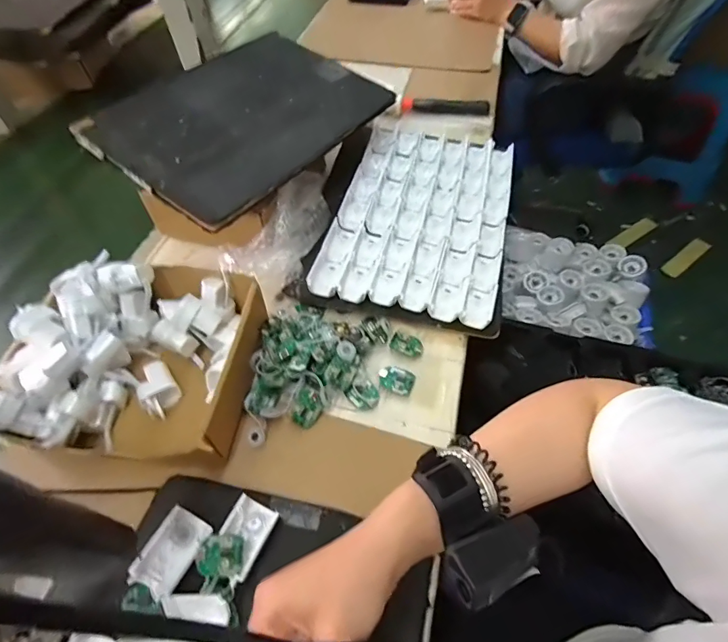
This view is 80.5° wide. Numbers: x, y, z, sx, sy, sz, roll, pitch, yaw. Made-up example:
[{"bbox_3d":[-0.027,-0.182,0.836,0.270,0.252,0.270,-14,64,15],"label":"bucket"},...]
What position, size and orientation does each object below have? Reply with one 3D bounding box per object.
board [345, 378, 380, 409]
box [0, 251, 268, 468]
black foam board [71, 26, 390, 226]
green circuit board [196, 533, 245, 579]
[{"bbox_3d":[0.001,0.074,0.433,0.029,0.009,0.029,-39,62,-23],"label":"board"},{"bbox_3d":[-0.214,0.037,0.427,0.202,0.091,0.200,4,55,5],"label":"box"},{"bbox_3d":[-0.152,-0.266,0.547,0.240,0.015,0.330,34,62,14],"label":"black foam board"},{"bbox_3d":[-0.109,0.178,0.328,0.034,0.005,0.030,7,44,-27],"label":"green circuit board"}]

